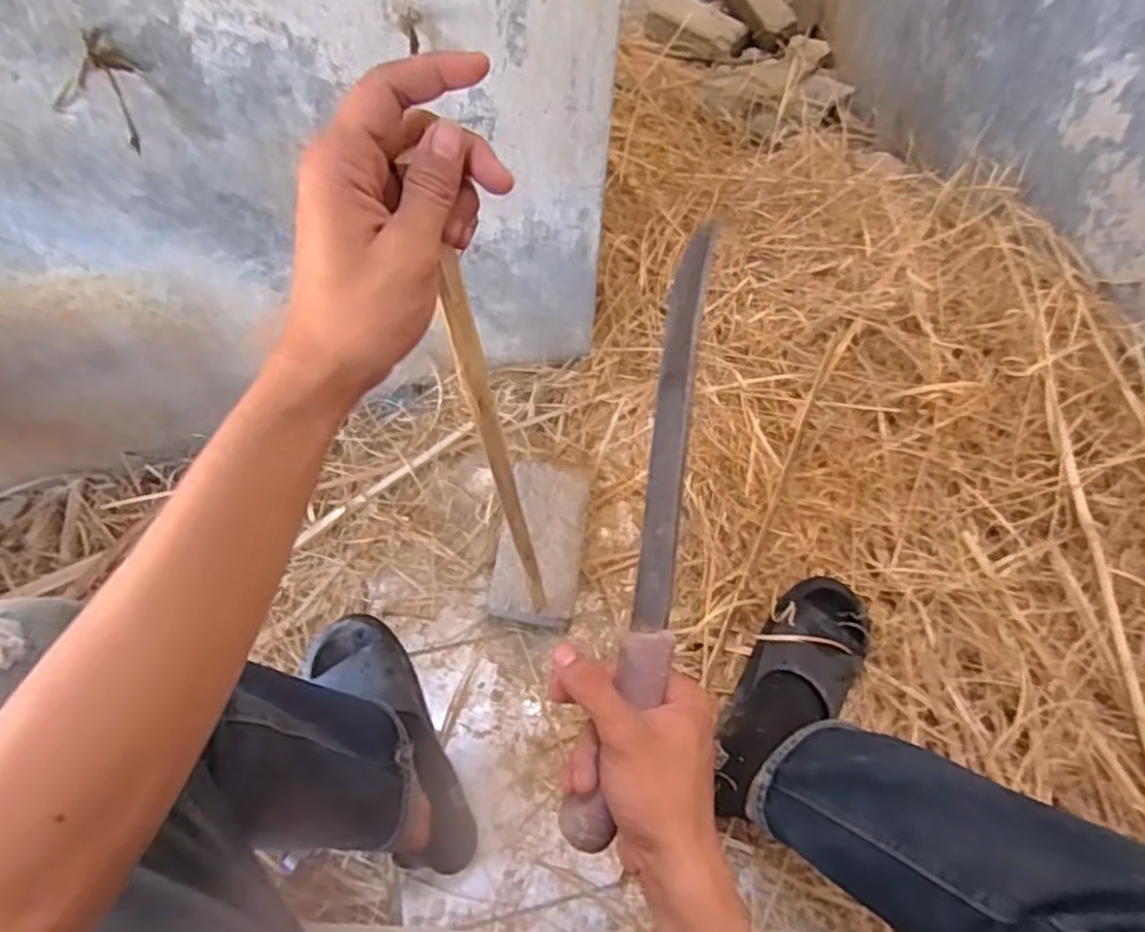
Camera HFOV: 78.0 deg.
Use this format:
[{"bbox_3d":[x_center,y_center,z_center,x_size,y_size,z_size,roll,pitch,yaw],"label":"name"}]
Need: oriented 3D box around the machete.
[{"bbox_3d":[0.052,0.029,0.449,0.041,0.028,0.394,10,75,3],"label":"machete"}]

